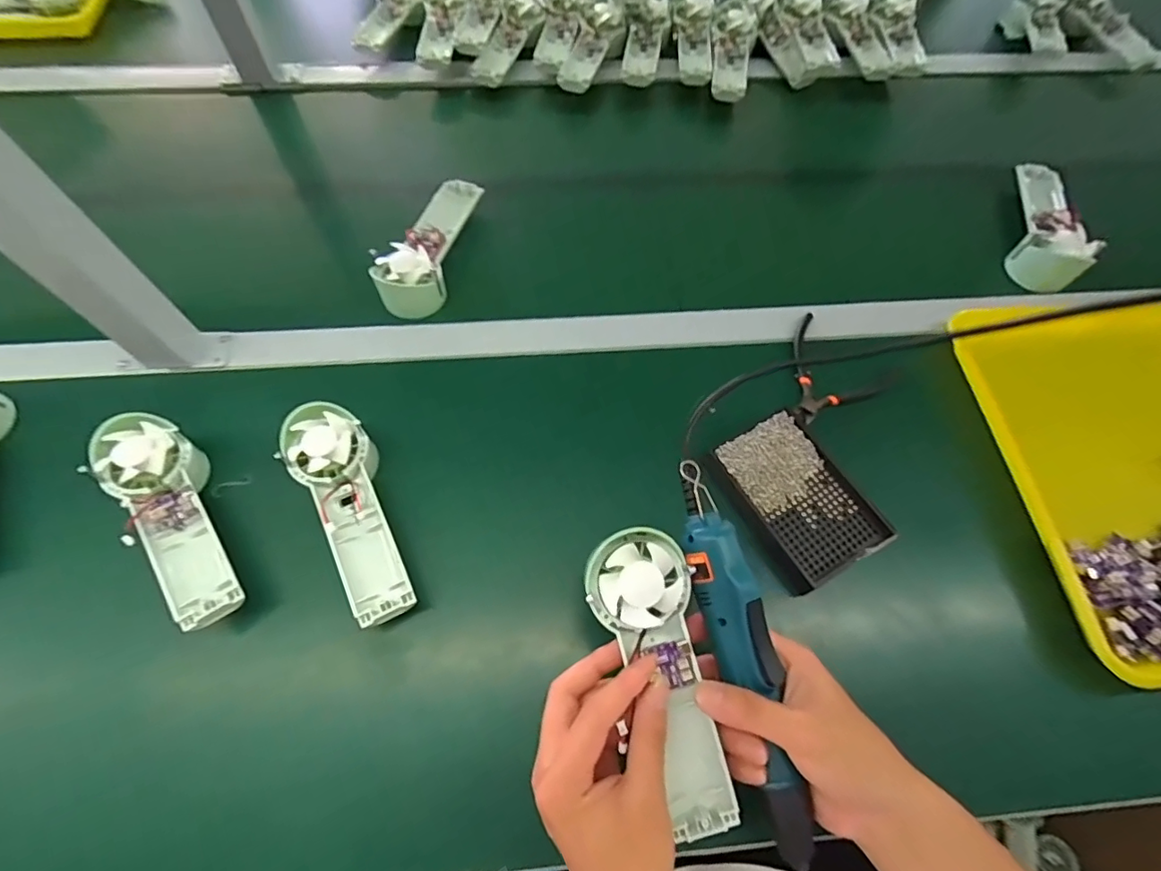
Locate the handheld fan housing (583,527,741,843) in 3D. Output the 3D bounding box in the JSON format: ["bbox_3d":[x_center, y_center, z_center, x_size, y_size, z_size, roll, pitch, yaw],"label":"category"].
[{"bbox_3d":[0.053,0.144,0.322,0.060,0.024,0.172,-17,87,-11],"label":"handheld fan housing"}]

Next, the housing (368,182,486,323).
[{"bbox_3d":[-0.155,-0.204,0.555,0.063,0.050,0.176,12,64,4],"label":"housing"}]

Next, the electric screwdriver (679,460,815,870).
[{"bbox_3d":[0.104,0.149,0.323,0.030,0.029,0.268,-14,84,-9],"label":"electric screwdriver"}]

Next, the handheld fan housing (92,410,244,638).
[{"bbox_3d":[-0.303,0.060,0.403,0.061,0.047,0.175,-37,71,-19],"label":"handheld fan housing"}]

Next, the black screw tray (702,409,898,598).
[{"bbox_3d":[0.178,0.052,0.447,0.094,0.029,0.131,-26,67,-14],"label":"black screw tray"}]

